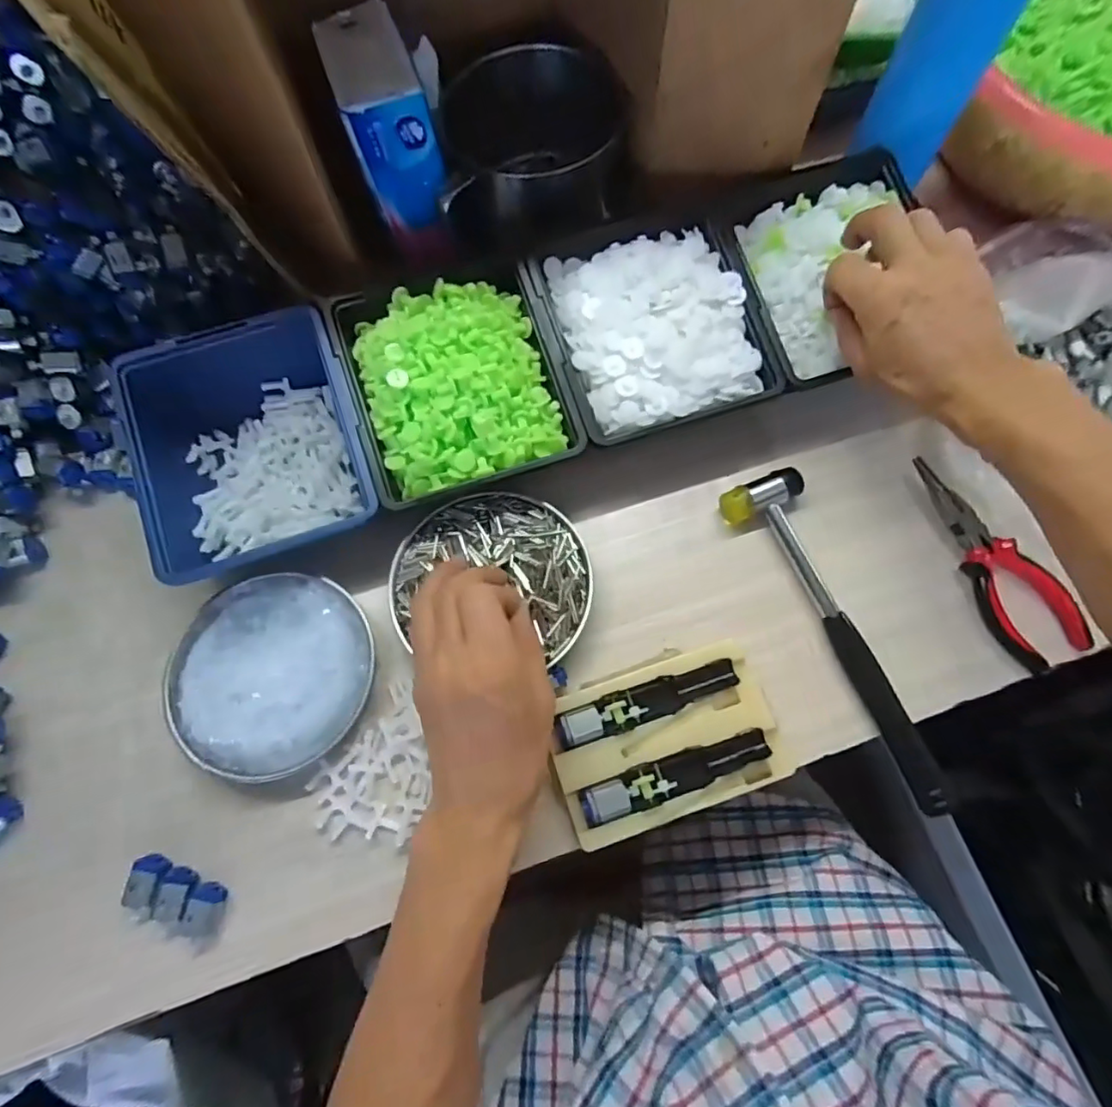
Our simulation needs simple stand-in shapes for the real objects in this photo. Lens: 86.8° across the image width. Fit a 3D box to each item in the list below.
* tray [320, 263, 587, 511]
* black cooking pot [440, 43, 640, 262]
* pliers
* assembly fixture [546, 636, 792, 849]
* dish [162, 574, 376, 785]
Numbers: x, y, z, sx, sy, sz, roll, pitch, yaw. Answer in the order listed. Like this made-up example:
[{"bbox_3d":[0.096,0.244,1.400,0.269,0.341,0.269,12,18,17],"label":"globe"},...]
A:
[{"bbox_3d":[-0.070,-0.120,0.415,0.143,0.057,0.157,-18,71,-6],"label":"tray"},{"bbox_3d":[-0.022,-0.317,0.471,0.156,0.076,0.115,-17,71,-6],"label":"black cooking pot"},{"bbox_3d":[0.296,0.003,0.407,0.052,0.014,0.154,-30,73,-10],"label":"pliers"},{"bbox_3d":[0.068,0.116,0.369,0.136,0.020,0.089,-18,72,-6],"label":"assembly fixture"},{"bbox_3d":[-0.187,0.077,0.388,0.128,0.033,0.126,0,71,0],"label":"dish"}]

